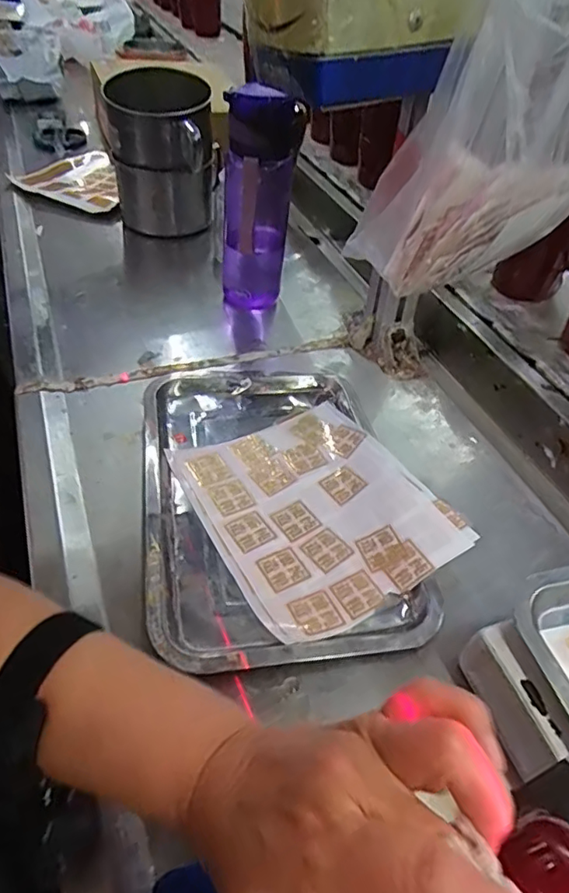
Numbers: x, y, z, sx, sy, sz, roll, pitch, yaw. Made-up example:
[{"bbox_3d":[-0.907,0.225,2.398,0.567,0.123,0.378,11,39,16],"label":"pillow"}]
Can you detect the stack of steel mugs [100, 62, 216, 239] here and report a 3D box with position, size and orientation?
[{"bbox_3d":[-0.163,-0.391,0.754,0.135,0.171,0.142,-6,48,-9],"label":"stack of steel mugs"}]

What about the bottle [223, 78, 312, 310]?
[{"bbox_3d":[-0.027,-0.249,0.593,0.087,0.241,0.065,-3,47,-6],"label":"bottle"}]

